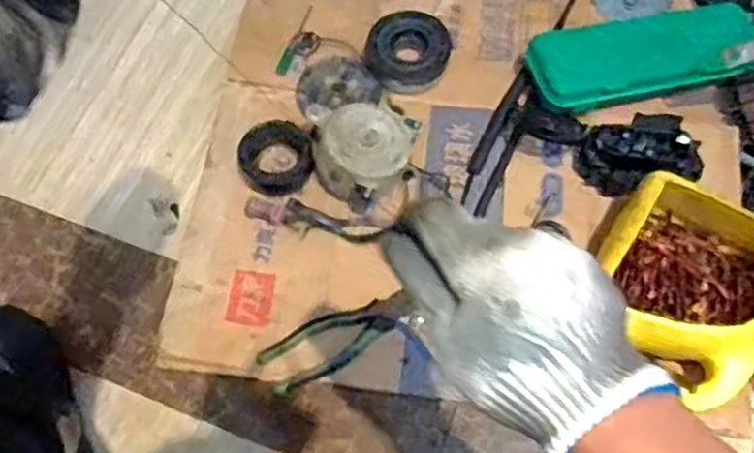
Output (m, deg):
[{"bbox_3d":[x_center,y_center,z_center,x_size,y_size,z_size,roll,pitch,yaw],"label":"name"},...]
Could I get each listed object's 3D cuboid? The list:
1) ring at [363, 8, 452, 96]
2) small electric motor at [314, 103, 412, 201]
[{"bbox_3d":[0.038,-0.215,0.935,0.096,0.035,0.099,0,65,1],"label":"ring"},{"bbox_3d":[-0.015,-0.078,0.863,0.108,0.065,0.109,0,65,1],"label":"small electric motor"}]

